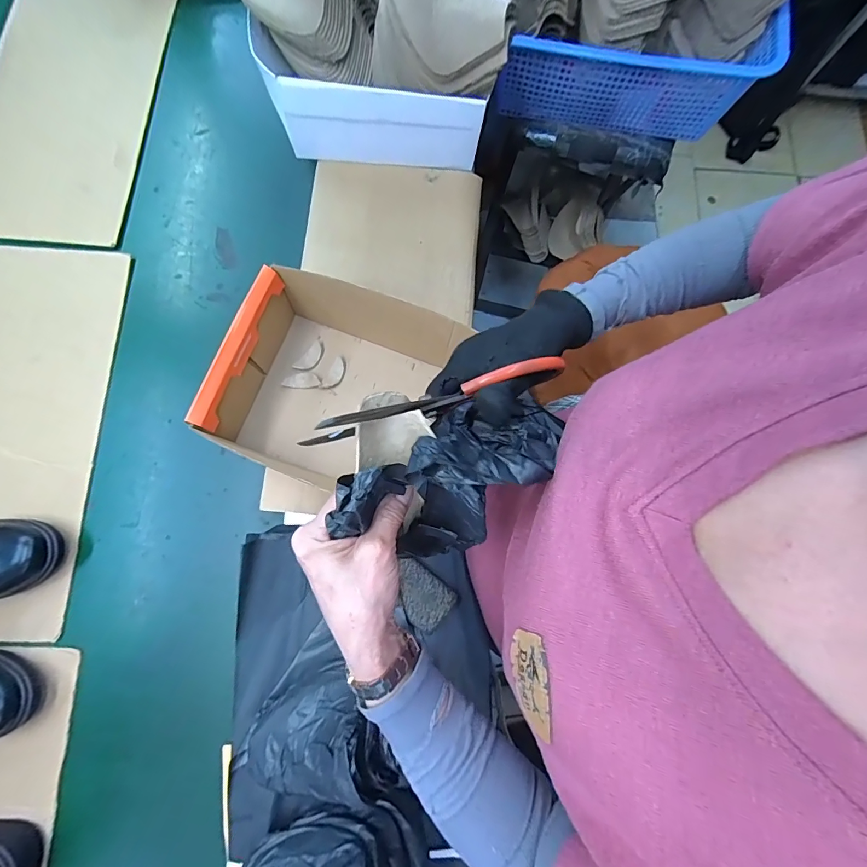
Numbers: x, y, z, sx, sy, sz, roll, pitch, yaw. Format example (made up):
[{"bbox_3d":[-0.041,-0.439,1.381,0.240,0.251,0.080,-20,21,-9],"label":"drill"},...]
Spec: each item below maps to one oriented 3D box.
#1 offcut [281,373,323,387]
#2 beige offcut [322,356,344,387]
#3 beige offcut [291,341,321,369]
[{"bbox_3d":[-0.170,-0.068,0.534,0.049,0.006,0.018,-6,79,-4],"label":"offcut"},{"bbox_3d":[-0.128,-0.079,0.541,0.017,0.004,0.044,22,74,-9],"label":"beige offcut"},{"bbox_3d":[-0.160,-0.100,0.542,0.020,0.006,0.047,37,79,4],"label":"beige offcut"}]

